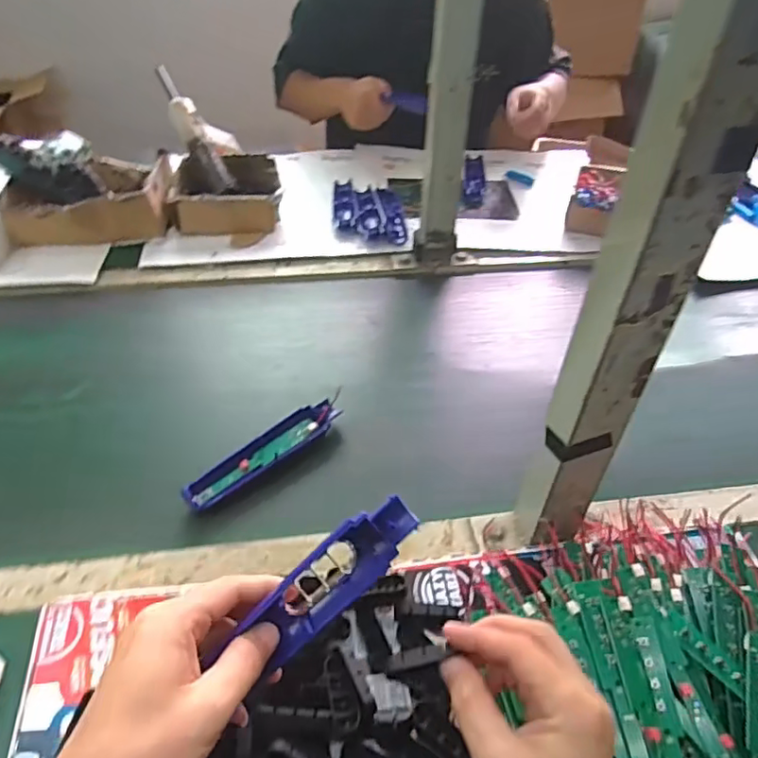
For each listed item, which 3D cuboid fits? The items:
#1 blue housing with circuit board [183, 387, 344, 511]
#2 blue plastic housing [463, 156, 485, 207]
[{"bbox_3d":[-0.105,0.070,0.570,0.178,0.025,0.038,-30,52,-31],"label":"blue housing with circuit board"},{"bbox_3d":[0.166,-0.350,1.023,0.036,0.030,0.158,8,43,5],"label":"blue plastic housing"}]

